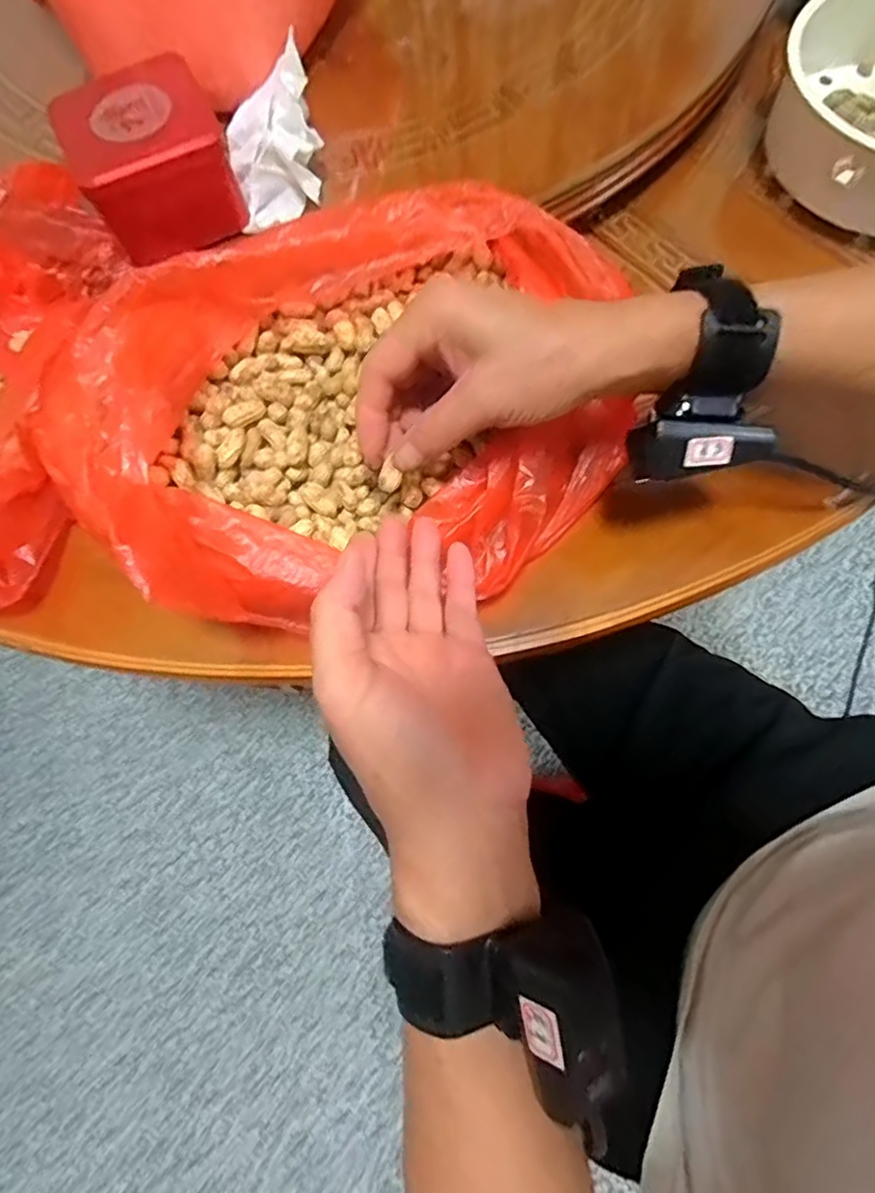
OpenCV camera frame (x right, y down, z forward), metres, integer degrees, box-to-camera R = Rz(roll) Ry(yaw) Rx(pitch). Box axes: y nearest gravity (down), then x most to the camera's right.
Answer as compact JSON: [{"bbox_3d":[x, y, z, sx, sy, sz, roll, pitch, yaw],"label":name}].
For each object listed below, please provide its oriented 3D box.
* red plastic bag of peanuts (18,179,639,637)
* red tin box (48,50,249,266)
[{"bbox_3d":[-0.042,-0.116,0.363,0.324,0.096,0.247,-41,73,-15],"label":"red plastic bag of peanuts"},{"bbox_3d":[-0.188,-0.289,0.403,0.096,0.059,0.096,-29,73,-6],"label":"red tin box"}]

